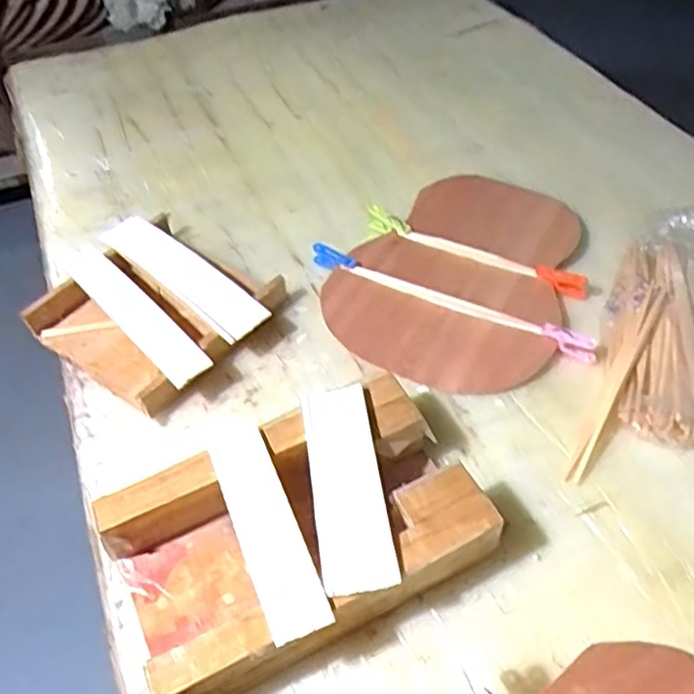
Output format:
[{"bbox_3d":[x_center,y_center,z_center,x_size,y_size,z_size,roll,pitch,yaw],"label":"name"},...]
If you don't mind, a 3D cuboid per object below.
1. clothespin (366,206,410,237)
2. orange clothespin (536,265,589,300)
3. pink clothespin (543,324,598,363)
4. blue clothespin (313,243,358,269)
[{"bbox_3d":[0.047,-0.145,0.785,0.024,0.016,0.057,-34,56,-24],"label":"clothespin"},{"bbox_3d":[0.230,-0.071,0.726,0.055,0.017,0.023,20,53,19],"label":"orange clothespin"},{"bbox_3d":[0.221,-0.006,0.668,0.054,0.024,0.016,21,53,20],"label":"pink clothespin"},{"bbox_3d":[-0.015,-0.099,0.761,0.057,0.017,0.017,30,57,26],"label":"blue clothespin"}]

